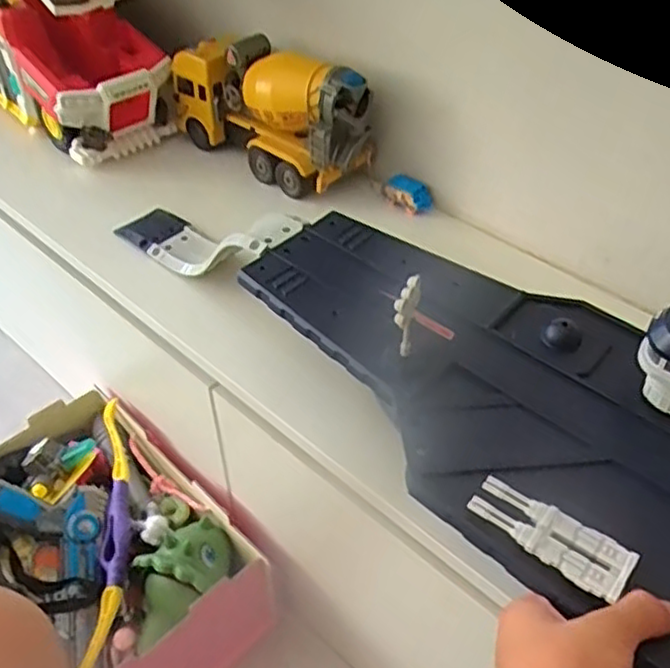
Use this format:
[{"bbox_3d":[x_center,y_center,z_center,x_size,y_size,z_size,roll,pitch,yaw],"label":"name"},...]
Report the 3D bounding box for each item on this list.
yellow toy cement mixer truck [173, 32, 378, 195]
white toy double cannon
[{"bbox_3d":[-0.071,-0.263,0.798,0.250,0.135,0.084,29,50,27],"label":"yellow toy cement mixer truck"},{"bbox_3d":[0.118,0.111,0.383,0.088,0.009,0.032,28,50,26],"label":"white toy double cannon"}]

